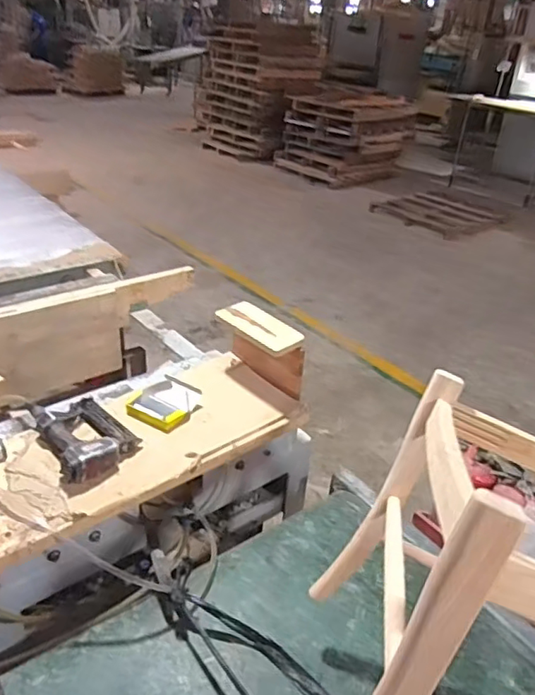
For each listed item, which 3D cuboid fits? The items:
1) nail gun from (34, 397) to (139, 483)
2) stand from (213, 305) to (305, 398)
[{"bbox_3d":[-0.393,0.182,1.199,0.168,0.063,0.231,-25,41,-39],"label":"nail gun"},{"bbox_3d":[-0.021,0.002,1.412,0.107,0.155,0.267,-21,39,-35],"label":"stand"}]

